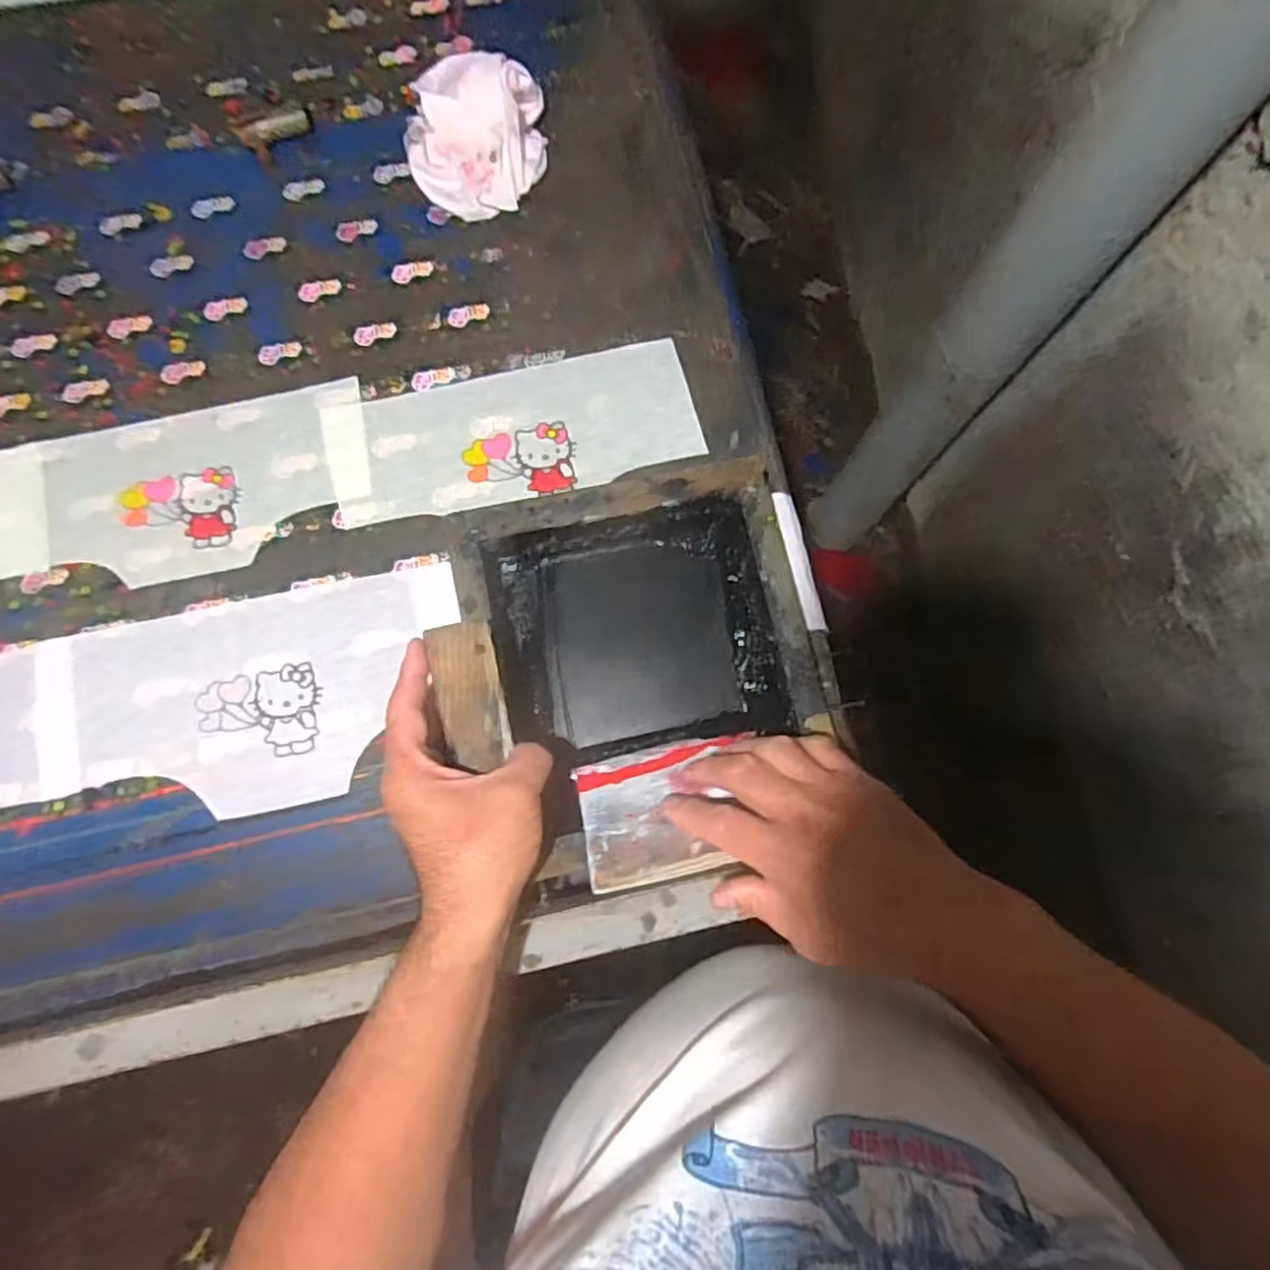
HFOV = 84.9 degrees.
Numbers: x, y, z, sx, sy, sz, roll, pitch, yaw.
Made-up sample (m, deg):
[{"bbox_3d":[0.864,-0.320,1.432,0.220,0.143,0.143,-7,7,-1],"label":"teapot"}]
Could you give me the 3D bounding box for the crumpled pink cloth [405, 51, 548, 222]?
[{"bbox_3d":[-0.135,-0.416,0.575,0.114,0.047,0.124,11,77,4],"label":"crumpled pink cloth"}]

